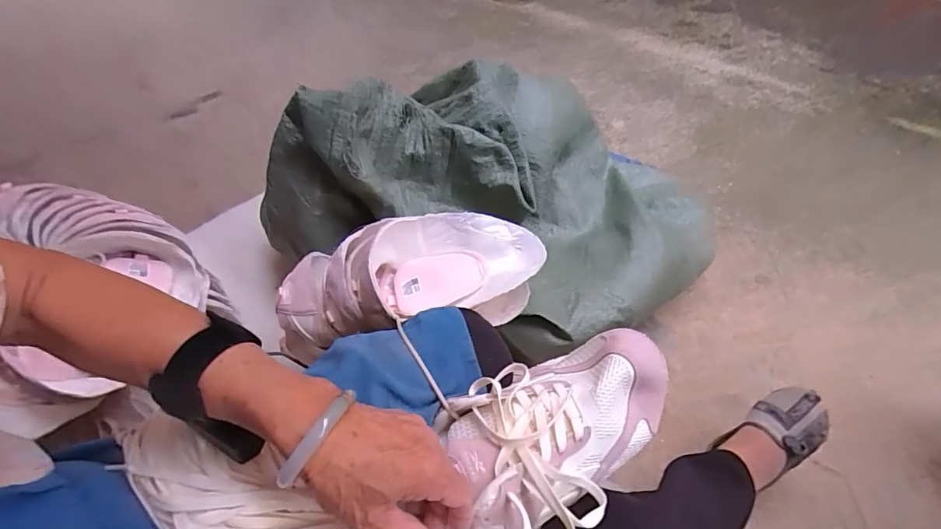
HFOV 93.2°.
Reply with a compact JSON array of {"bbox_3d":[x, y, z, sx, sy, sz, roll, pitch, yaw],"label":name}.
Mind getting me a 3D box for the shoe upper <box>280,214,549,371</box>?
[{"bbox_3d":[-0.085,0.009,0.586,0.352,0.105,0.192,-10,53,-4],"label":"shoe upper"}]

